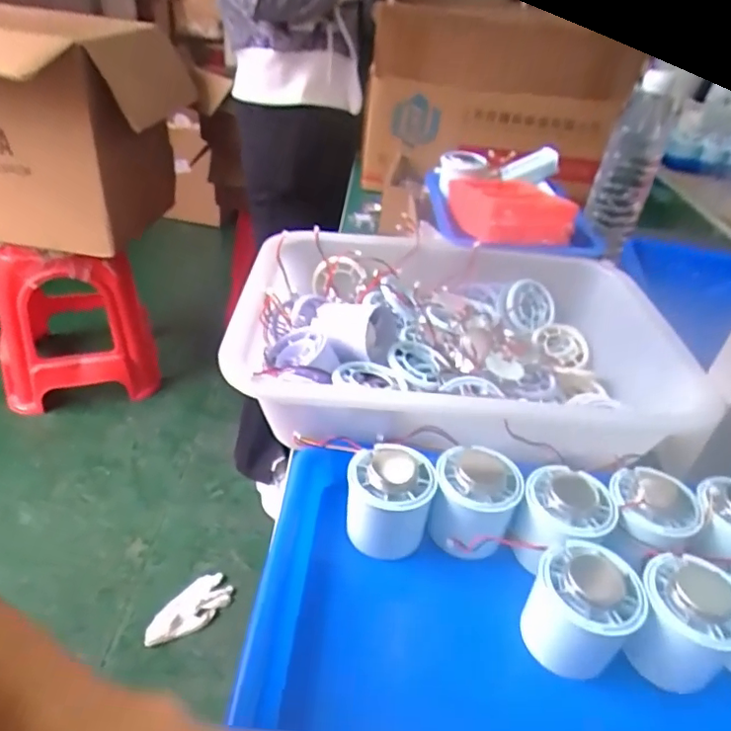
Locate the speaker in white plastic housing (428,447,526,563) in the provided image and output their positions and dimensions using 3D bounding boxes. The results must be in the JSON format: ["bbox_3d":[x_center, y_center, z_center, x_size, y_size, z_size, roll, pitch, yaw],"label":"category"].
[{"bbox_3d":[0.070,0.090,0.368,0.052,0.051,0.056,5,36,-3],"label":"speaker in white plastic housing"}]

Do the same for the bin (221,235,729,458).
[{"bbox_3d":[0.088,-0.021,0.493,0.377,0.068,0.264,5,36,-2],"label":"bin"}]

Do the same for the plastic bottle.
[{"bbox_3d":[0.320,-0.238,0.687,0.065,0.215,0.069,19,38,16],"label":"plastic bottle"}]

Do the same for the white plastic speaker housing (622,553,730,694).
[{"bbox_3d":[0.174,0.144,0.309,0.052,0.055,0.054,5,36,-3],"label":"white plastic speaker housing"}]

